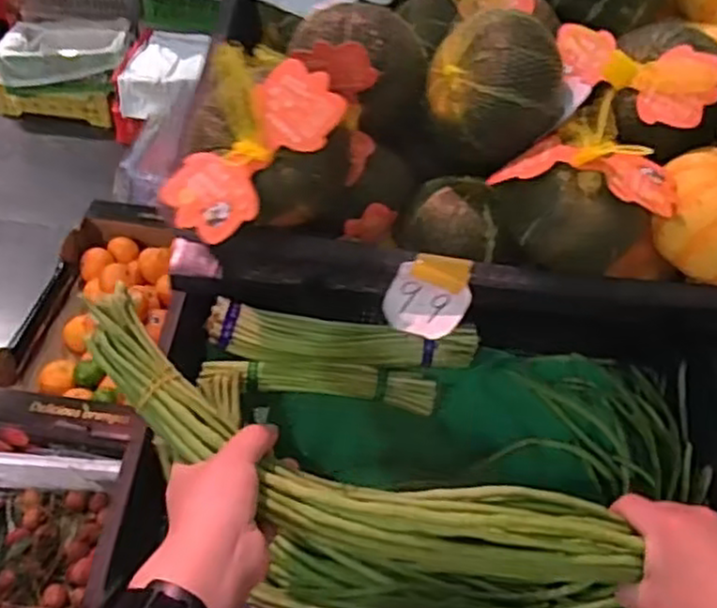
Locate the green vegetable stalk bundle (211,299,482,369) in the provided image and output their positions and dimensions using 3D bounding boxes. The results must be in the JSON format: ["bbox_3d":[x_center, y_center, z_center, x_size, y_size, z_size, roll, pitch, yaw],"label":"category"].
[{"bbox_3d":[-0.016,0.039,0.794,0.295,0.042,0.050,6,44,-1],"label":"green vegetable stalk bundle"}]

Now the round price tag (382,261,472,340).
[{"bbox_3d":[0.049,0.001,0.519,0.059,0.015,0.045,21,82,2],"label":"round price tag"}]

